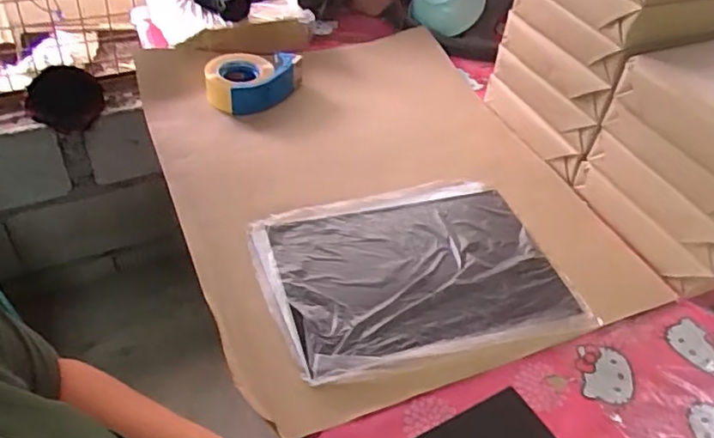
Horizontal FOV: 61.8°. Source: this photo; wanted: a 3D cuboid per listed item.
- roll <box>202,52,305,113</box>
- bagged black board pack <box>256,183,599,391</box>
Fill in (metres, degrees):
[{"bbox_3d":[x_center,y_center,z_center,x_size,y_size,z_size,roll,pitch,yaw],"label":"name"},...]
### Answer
[{"bbox_3d":[-0.186,-0.244,1.063,0.162,0.061,0.117,5,44,-3],"label":"roll"},{"bbox_3d":[0.078,0.069,0.828,0.395,0.018,0.291,-10,47,-17],"label":"bagged black board pack"}]

